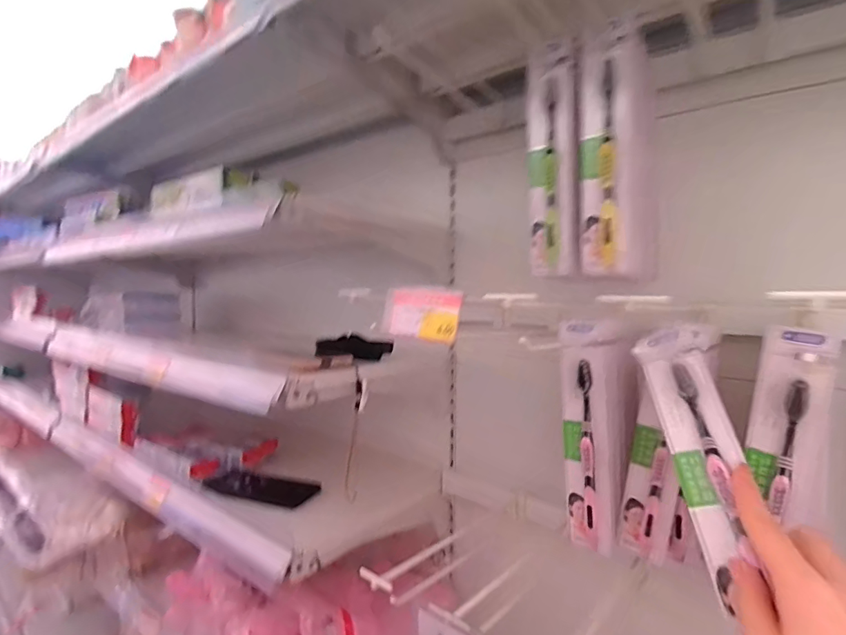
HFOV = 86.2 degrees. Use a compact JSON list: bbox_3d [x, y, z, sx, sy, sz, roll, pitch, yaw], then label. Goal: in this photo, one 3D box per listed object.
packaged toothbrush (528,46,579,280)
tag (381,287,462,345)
[{"bbox_3d":[0.134,-0.159,0.466,0.048,0.222,0.018,1,4,23],"label":"packaged toothbrush"},{"bbox_3d":[-0.002,-0.003,0.361,0.074,0.040,0.004,8,4,36],"label":"tag"}]

